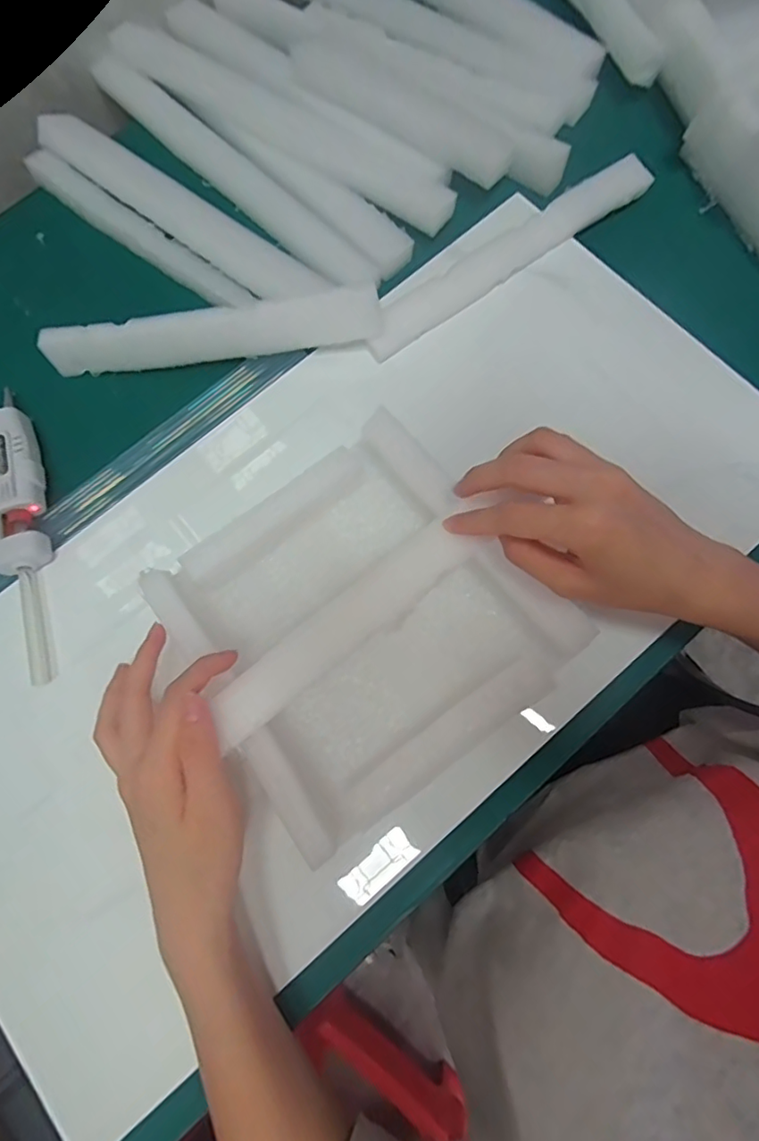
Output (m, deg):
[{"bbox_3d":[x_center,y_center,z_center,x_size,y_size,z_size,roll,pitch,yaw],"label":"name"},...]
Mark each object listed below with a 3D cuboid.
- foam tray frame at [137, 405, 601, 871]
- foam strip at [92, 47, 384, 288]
[{"bbox_3d":[-0.012,0.026,0.309,0.176,0.041,0.189,-36,79,-6],"label":"foam tray frame"},{"bbox_3d":[-0.118,-0.317,0.433,0.031,0.020,0.306,-45,74,-6],"label":"foam strip"}]

